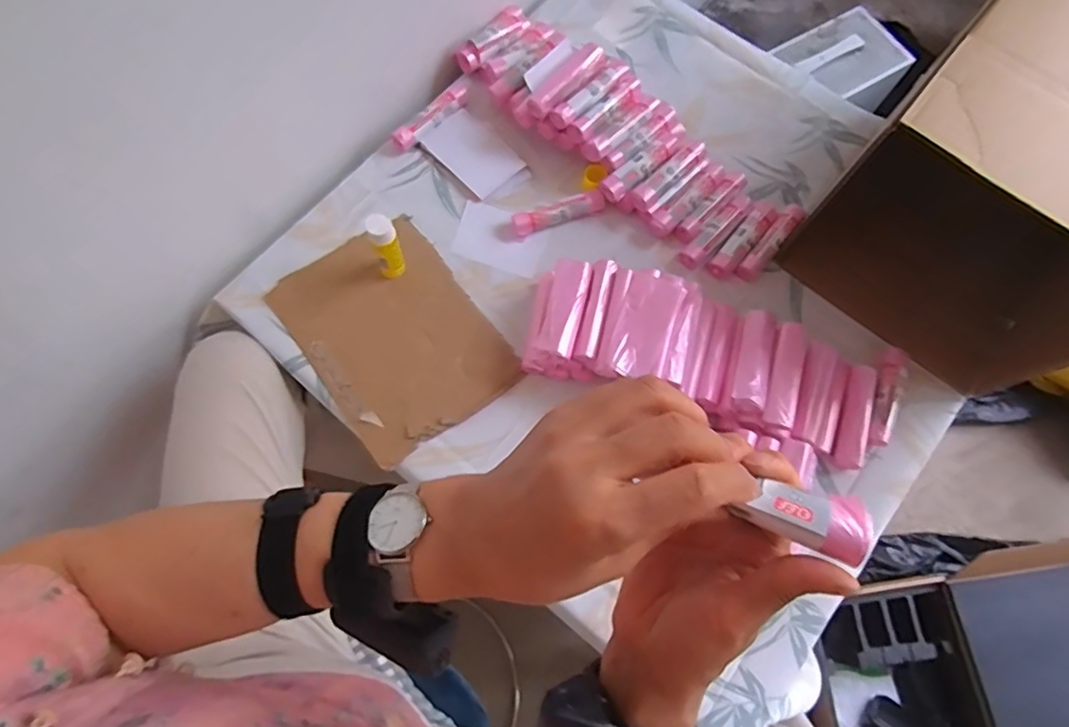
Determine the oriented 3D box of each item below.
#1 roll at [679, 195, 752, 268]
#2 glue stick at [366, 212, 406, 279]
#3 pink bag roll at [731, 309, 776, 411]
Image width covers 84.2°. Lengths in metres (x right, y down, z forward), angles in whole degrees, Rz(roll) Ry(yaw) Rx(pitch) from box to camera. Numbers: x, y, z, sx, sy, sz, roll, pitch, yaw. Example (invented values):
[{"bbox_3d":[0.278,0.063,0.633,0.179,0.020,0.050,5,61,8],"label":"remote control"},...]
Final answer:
[{"bbox_3d":[0.235,-0.170,0.762,0.028,0.024,0.119,43,75,12],"label":"roll"},{"bbox_3d":[-0.167,-0.131,0.671,0.029,0.099,0.025,-17,72,-8],"label":"glue stick"},{"bbox_3d":[0.249,-0.009,0.667,0.039,0.023,0.119,14,71,3],"label":"pink bag roll"}]

